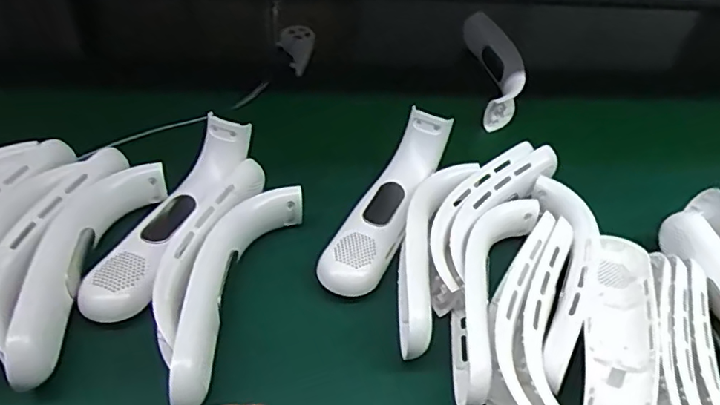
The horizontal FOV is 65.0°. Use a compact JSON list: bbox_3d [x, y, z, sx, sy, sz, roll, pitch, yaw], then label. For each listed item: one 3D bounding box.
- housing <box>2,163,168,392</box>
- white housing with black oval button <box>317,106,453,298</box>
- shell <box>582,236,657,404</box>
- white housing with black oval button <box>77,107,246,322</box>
[{"bbox_3d":[-0.210,0.038,0.422,0.049,0.032,0.194,10,46,4],"label":"housing"},{"bbox_3d":[0.025,-0.006,0.492,0.050,0.048,0.189,21,48,14],"label":"white housing with black oval button"},{"bbox_3d":[0.191,0.090,0.424,0.051,0.039,0.195,17,47,10],"label":"shell"},{"bbox_3d":[-0.150,0.008,0.456,0.062,0.045,0.194,19,47,12],"label":"white housing with black oval button"}]

